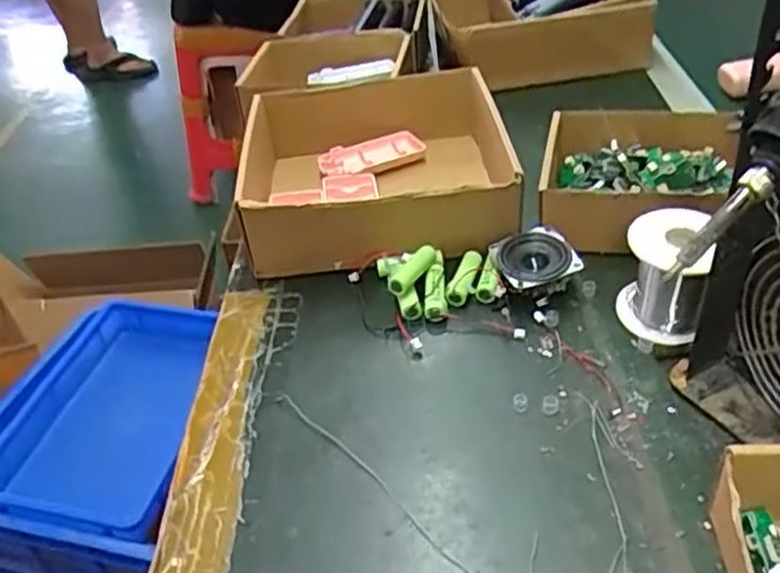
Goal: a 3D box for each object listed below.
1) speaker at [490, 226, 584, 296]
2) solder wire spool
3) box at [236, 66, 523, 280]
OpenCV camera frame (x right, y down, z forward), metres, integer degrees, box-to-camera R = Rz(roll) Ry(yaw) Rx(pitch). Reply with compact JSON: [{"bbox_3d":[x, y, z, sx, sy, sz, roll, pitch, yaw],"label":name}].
[{"bbox_3d":[0.103,-0.015,0.532,0.054,0.029,0.054,-16,39,-10],"label":"speaker"},{"bbox_3d":[0.175,-0.007,0.475,0.049,0.073,0.049,5,40,16],"label":"solder wire spool"},{"bbox_3d":[-0.017,-0.104,0.637,0.211,0.074,0.222,-8,38,0],"label":"box"}]

